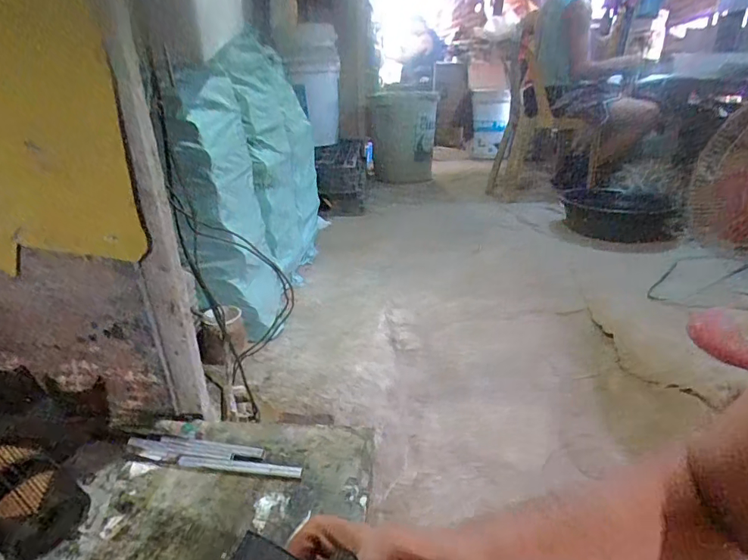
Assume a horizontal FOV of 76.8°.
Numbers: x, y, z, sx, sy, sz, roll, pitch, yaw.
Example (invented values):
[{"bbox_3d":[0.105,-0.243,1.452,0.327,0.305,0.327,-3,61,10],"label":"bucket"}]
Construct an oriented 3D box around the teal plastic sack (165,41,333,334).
[{"bbox_3d":[-0.324,-0.294,1.428,0.146,0.680,0.955,-2,25,6],"label":"teal plastic sack"}]

